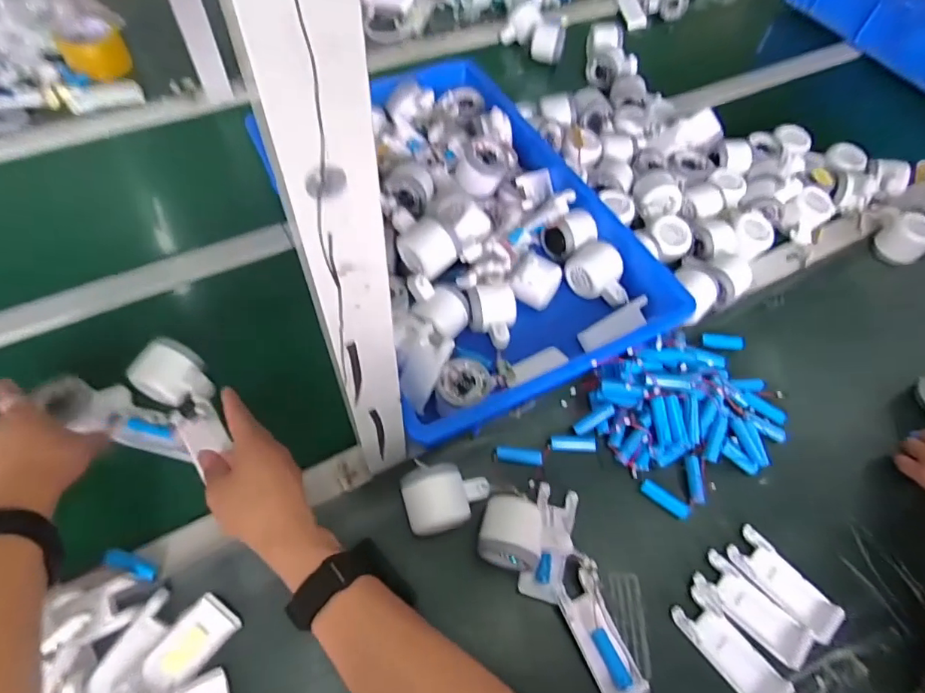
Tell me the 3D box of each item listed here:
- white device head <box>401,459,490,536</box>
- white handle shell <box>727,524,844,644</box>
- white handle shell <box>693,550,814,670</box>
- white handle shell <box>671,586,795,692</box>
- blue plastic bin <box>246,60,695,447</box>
[{"bbox_3d":[-0.016,0.143,0.500,0.081,0.031,0.066,-13,61,-11],"label":"white device head"},{"bbox_3d":[0.305,0.225,0.487,0.041,0.012,0.104,-33,67,-21],"label":"white handle shell"},{"bbox_3d":[0.270,0.244,0.477,0.106,0.010,0.041,41,65,19],"label":"white handle shell"},{"bbox_3d":[0.240,0.273,0.459,0.041,0.012,0.105,-34,67,-22],"label":"white handle shell"},{"bbox_3d":[-0.001,-0.167,0.658,0.355,0.095,0.528,-22,63,-16],"label":"blue plastic bin"}]

